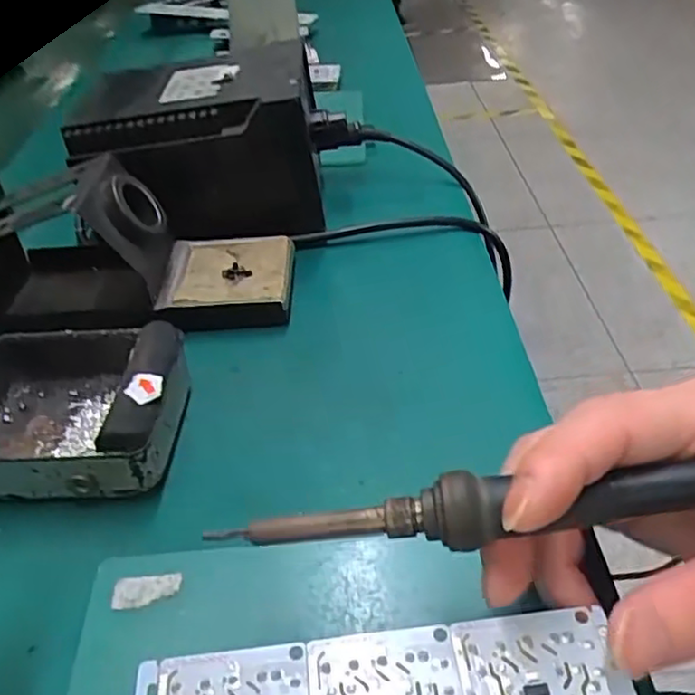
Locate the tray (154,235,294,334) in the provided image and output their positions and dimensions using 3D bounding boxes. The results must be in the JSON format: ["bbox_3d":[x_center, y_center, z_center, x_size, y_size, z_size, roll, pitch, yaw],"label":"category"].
[{"bbox_3d":[-0.066,-0.035,0.380,0.070,0.021,0.071,-5,39,0],"label":"tray"}]

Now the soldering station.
[{"bbox_3d":[-0.089,-0.131,0.429,0.141,0.083,0.110,-3,39,1],"label":"soldering station"}]

